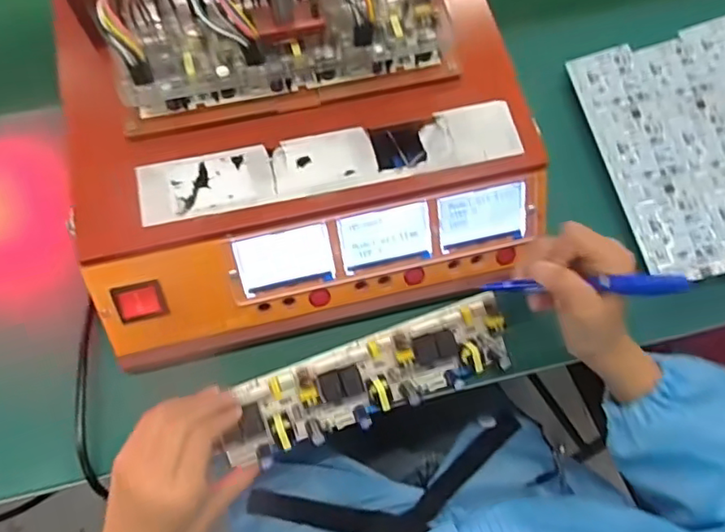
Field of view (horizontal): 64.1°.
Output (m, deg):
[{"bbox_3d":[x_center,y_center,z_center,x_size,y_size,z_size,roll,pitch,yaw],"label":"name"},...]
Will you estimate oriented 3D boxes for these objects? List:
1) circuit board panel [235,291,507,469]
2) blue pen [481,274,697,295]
[{"bbox_3d":[0.004,0.090,0.456,0.233,0.041,0.060,-21,72,-9],"label":"circuit board panel"},{"bbox_3d":[0.147,0.014,0.391,0.129,0.011,0.011,-2,67,26],"label":"blue pen"}]

